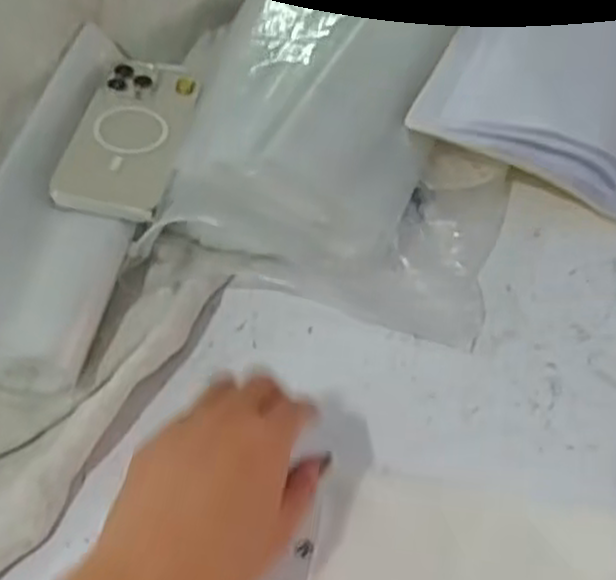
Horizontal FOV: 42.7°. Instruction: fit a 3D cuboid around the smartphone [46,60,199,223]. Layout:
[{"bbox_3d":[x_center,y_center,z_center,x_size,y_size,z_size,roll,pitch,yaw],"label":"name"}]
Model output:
[{"bbox_3d":[-0.129,-0.114,0.578,0.073,0.011,0.155,12,52,-2],"label":"smartphone"}]

